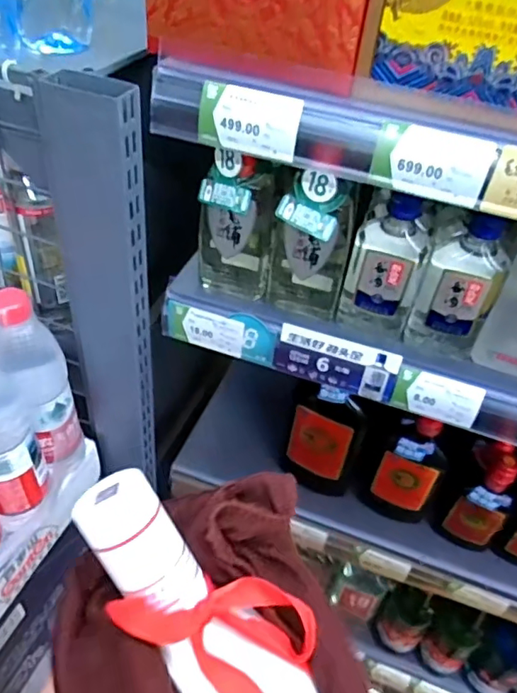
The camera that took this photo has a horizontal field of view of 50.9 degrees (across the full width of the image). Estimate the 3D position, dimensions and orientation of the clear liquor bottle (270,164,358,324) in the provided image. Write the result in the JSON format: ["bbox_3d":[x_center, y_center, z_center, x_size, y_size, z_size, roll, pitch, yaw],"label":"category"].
[{"bbox_3d":[0.044,-0.083,0.457,0.066,0.130,0.049,12,43,5],"label":"clear liquor bottle"}]

